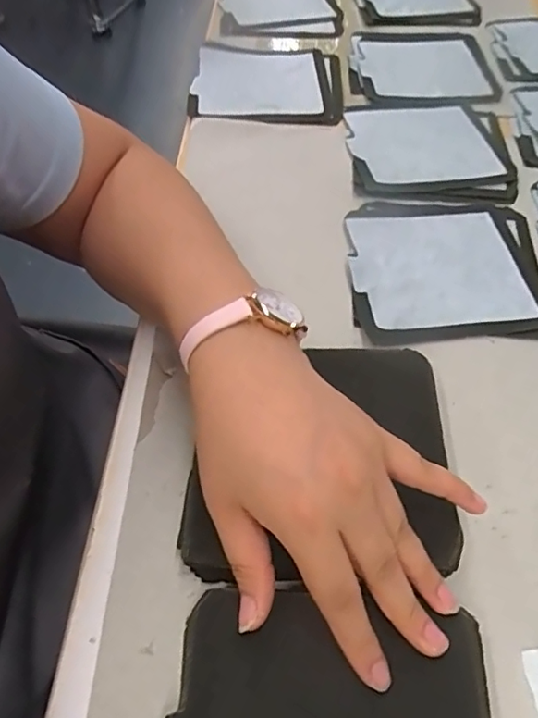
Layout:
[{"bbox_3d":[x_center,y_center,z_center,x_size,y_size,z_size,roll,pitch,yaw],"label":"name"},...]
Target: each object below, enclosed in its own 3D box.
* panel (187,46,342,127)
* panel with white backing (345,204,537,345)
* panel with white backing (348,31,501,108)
[{"bbox_3d":[-0.002,-0.268,0.536,0.141,0.010,0.136,3,55,0],"label":"panel"},{"bbox_3d":[0.128,-0.069,0.397,0.138,0.005,0.135,0,55,-2],"label":"panel with white backing"},{"bbox_3d":[0.155,-0.299,0.562,0.142,0.010,0.142,2,55,-1],"label":"panel with white backing"}]

